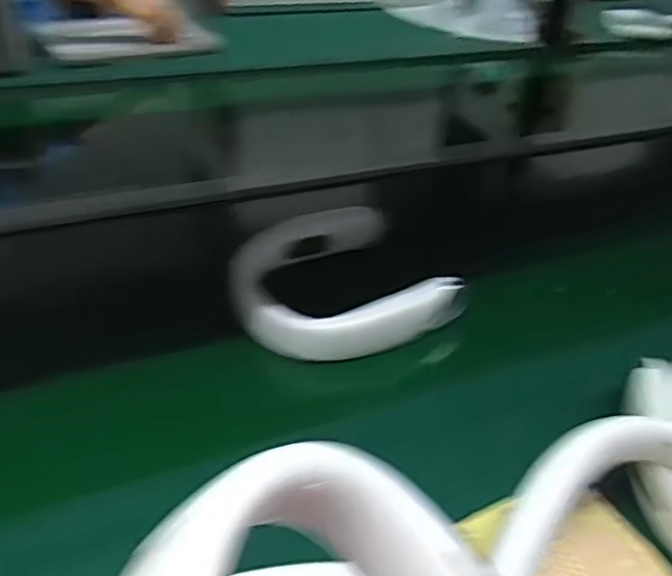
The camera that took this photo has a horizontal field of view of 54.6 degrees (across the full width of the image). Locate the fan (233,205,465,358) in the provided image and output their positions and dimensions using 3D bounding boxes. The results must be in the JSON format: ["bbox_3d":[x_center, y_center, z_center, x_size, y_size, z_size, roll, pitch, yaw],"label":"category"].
[{"bbox_3d":[0.001,-0.008,0.660,0.201,0.048,0.214,4,38,-3],"label":"fan"}]

